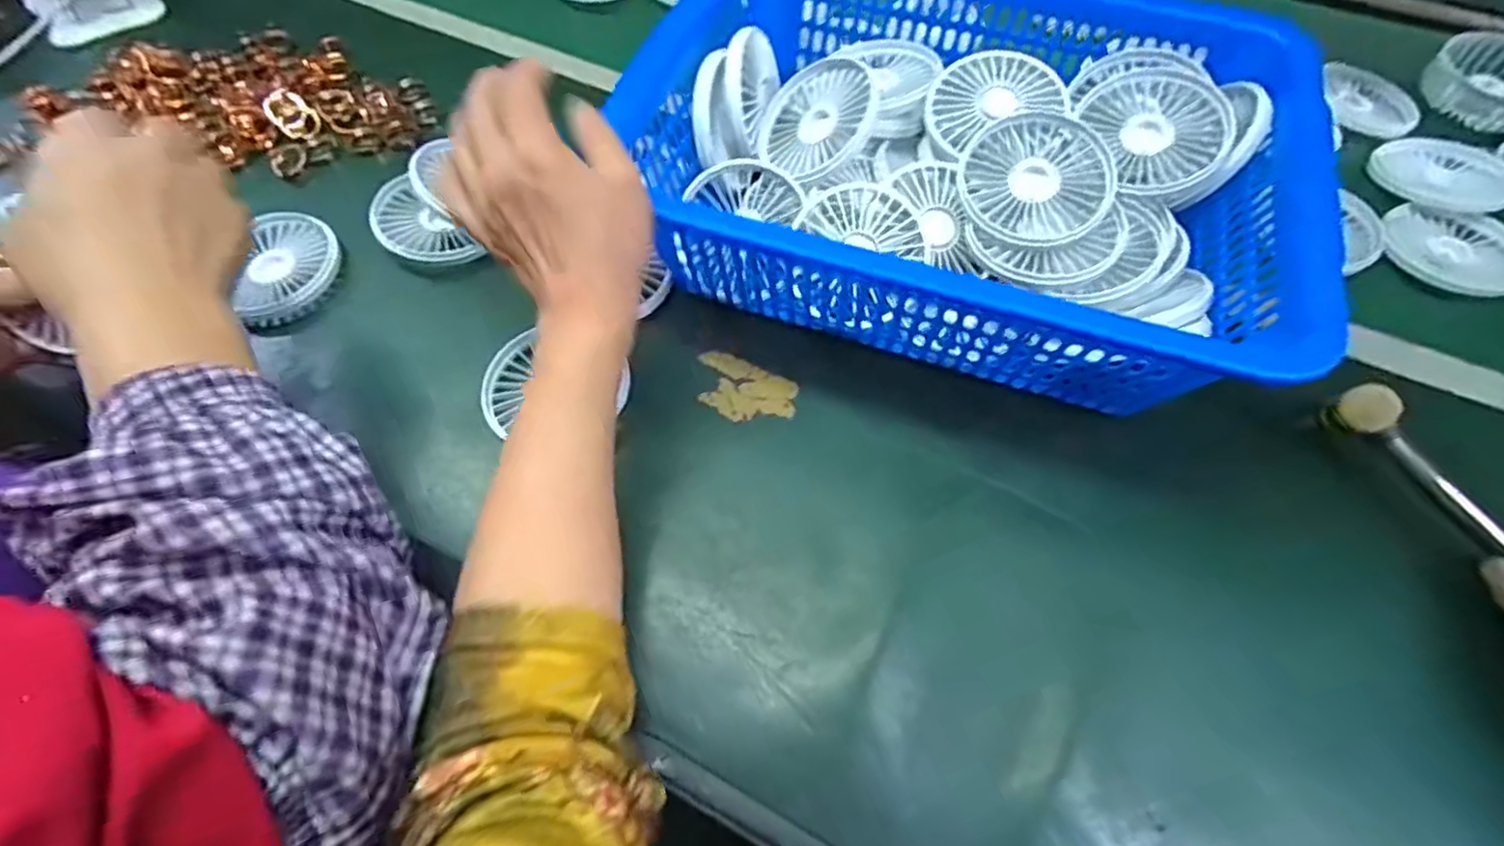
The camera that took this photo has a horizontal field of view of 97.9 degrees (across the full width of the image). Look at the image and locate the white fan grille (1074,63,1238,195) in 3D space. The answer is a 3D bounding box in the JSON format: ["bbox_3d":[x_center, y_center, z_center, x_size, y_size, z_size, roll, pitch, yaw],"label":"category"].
[{"bbox_3d":[0.250,-0.185,0.407,0.089,0.015,0.089,-5,71,16],"label":"white fan grille"}]

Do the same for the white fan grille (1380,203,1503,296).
[{"bbox_3d":[0.498,-0.125,0.462,0.086,0.016,0.089,-39,66,-20],"label":"white fan grille"}]

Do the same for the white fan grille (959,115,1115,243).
[{"bbox_3d":[0.171,-0.147,0.399,0.085,0.015,0.087,-2,78,10],"label":"white fan grille"}]

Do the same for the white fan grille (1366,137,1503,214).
[{"bbox_3d":[0.521,-0.197,0.495,0.082,0.020,0.088,0,59,1],"label":"white fan grille"}]

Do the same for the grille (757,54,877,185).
[{"bbox_3d":[0.043,-0.203,0.437,0.084,0.010,0.086,-1,77,37],"label":"grille"}]

